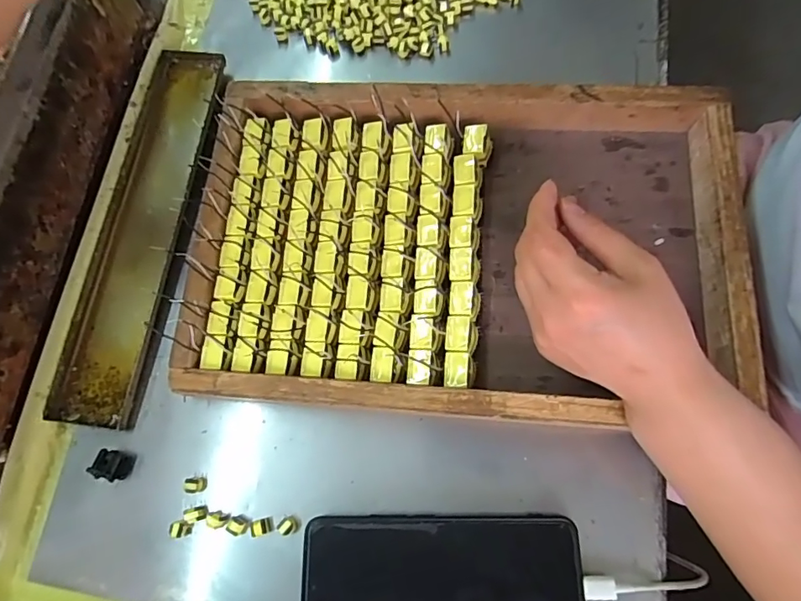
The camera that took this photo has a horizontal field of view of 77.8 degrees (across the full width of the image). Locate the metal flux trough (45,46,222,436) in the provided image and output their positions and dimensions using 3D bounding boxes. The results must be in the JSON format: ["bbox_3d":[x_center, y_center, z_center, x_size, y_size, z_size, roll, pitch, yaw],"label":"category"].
[{"bbox_3d":[-0.194,-0.059,0.375,0.060,0.020,0.296,7,73,4],"label":"metal flux trough"}]

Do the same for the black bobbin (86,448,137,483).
[{"bbox_3d":[-0.189,0.107,0.324,0.019,0.017,0.017,17,74,8],"label":"black bobbin"}]

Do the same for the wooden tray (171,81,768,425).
[{"bbox_3d":[0.040,-0.039,0.338,0.351,0.040,0.230,3,72,3],"label":"wooden tray"}]

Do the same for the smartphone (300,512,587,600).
[{"bbox_3d":[0.024,0.167,0.290,0.161,0.009,0.077,-2,72,2],"label":"smartphone"}]

